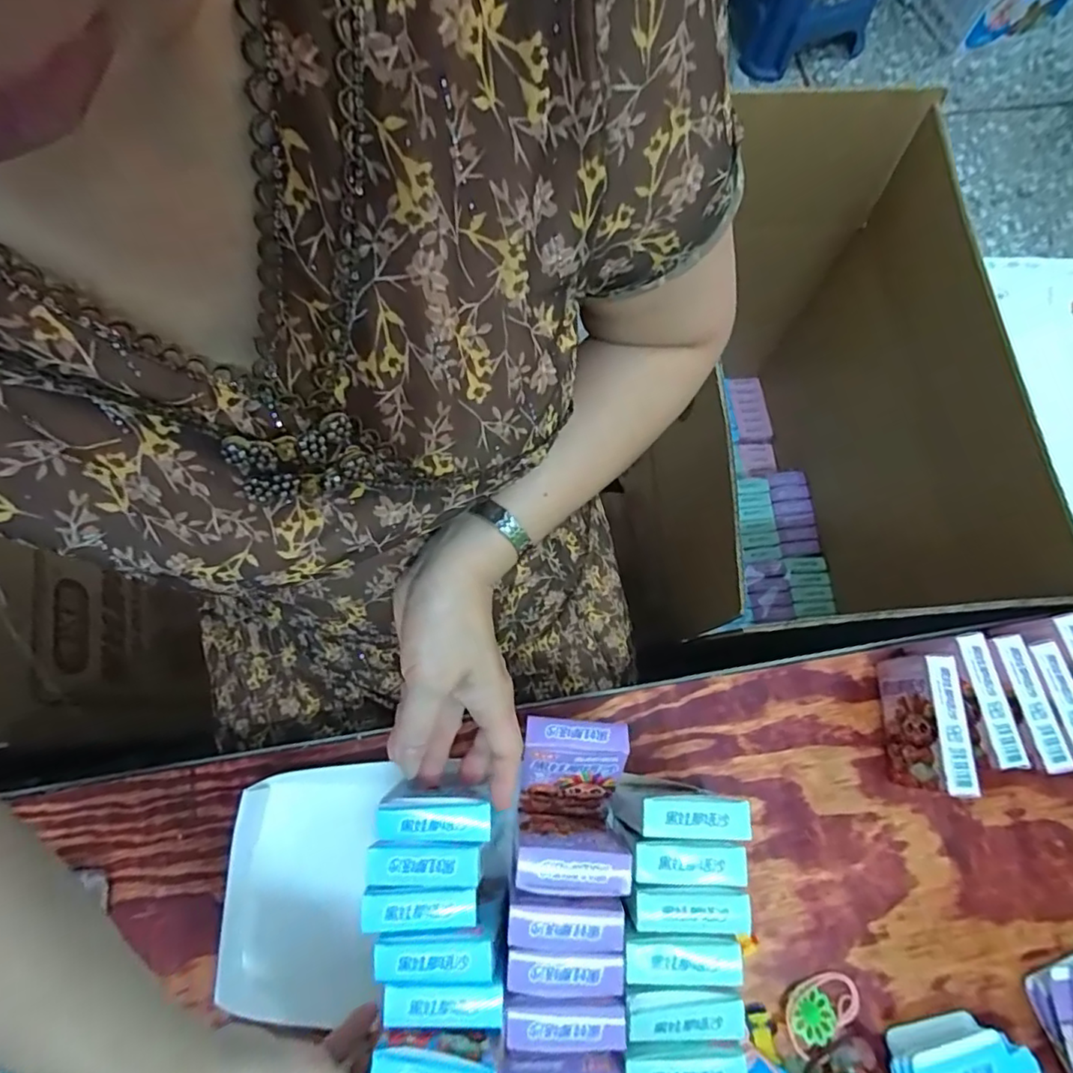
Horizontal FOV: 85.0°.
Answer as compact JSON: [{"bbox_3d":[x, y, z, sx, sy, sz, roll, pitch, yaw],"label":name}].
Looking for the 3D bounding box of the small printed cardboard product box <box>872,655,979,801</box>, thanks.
[{"bbox_3d":[0.282,0.136,0.430,0.024,0.067,0.091,3,73,-1],"label":"small printed cardboard product box"}]

